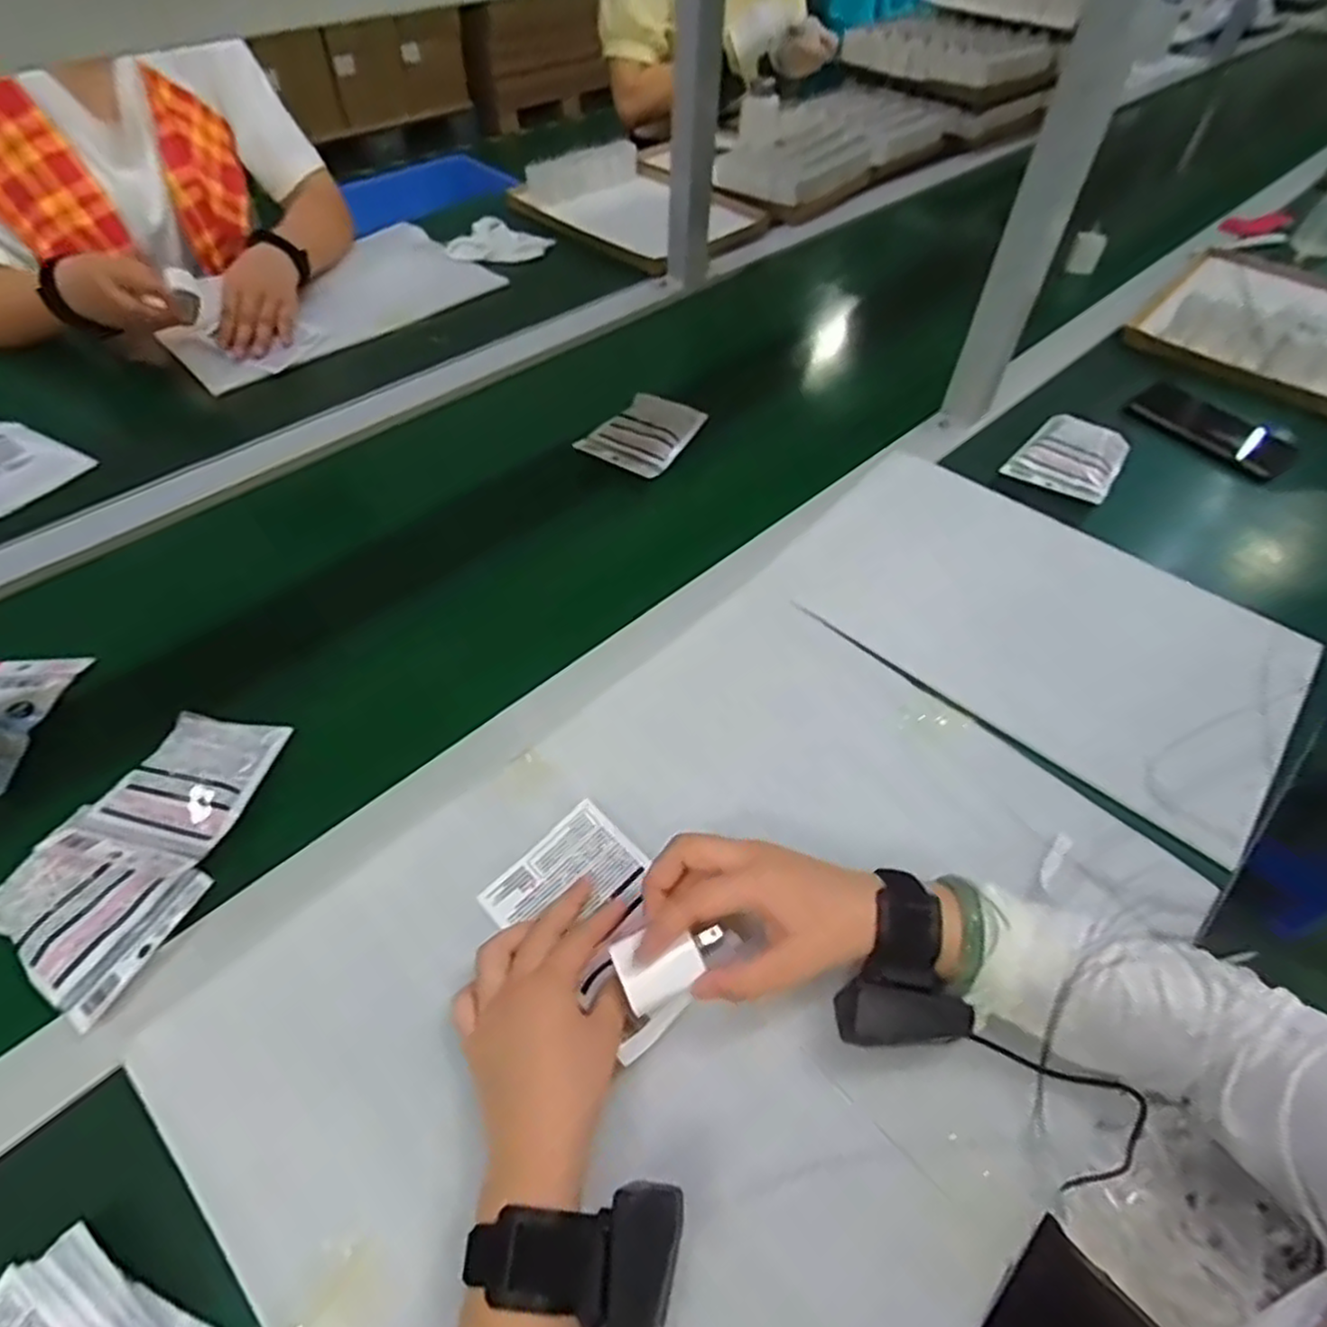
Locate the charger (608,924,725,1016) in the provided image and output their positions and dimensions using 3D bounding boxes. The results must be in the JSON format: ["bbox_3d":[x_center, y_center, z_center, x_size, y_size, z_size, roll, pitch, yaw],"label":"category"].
[{"bbox_3d":[0.004,0.163,0.405,0.061,0.018,0.038,-22,58,-17],"label":"charger"}]

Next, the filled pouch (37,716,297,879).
[{"bbox_3d":[-0.341,0.085,0.503,0.094,0.025,0.119,9,54,5],"label":"filled pouch"}]

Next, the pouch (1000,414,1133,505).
[{"bbox_3d":[0.419,-0.214,0.751,0.096,0.031,0.103,31,59,19],"label":"pouch"}]

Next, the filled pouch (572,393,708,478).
[{"bbox_3d":[-0.024,-0.251,0.784,0.098,0.015,0.118,27,58,17],"label":"filled pouch"}]

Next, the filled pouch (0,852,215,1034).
[{"bbox_3d":[-0.363,0.150,0.453,0.121,0.021,0.092,25,57,15],"label":"filled pouch"}]

